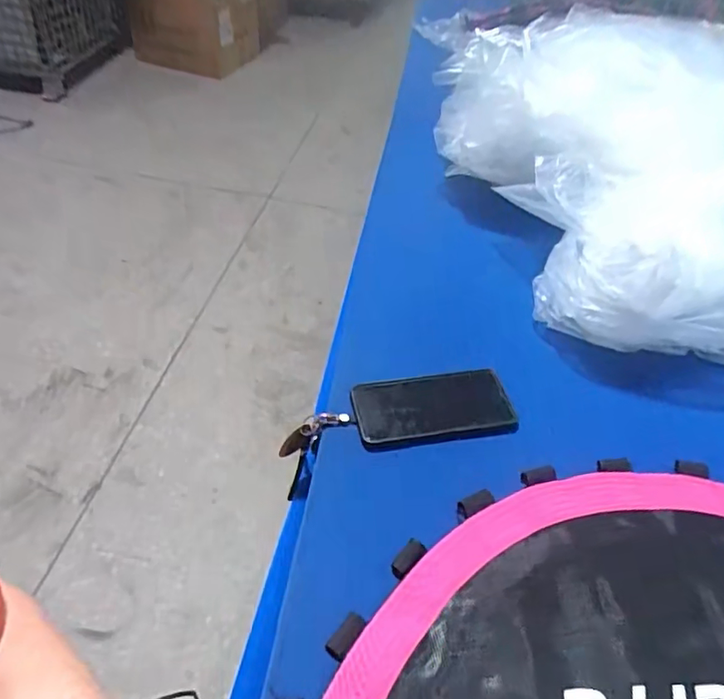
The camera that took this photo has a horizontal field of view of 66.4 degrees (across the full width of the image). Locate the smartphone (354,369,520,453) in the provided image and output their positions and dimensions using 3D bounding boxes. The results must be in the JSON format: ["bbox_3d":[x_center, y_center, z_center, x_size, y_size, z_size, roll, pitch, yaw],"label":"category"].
[{"bbox_3d":[0.073,0.059,0.574,0.159,0.016,0.081,-8,53,-5],"label":"smartphone"}]

